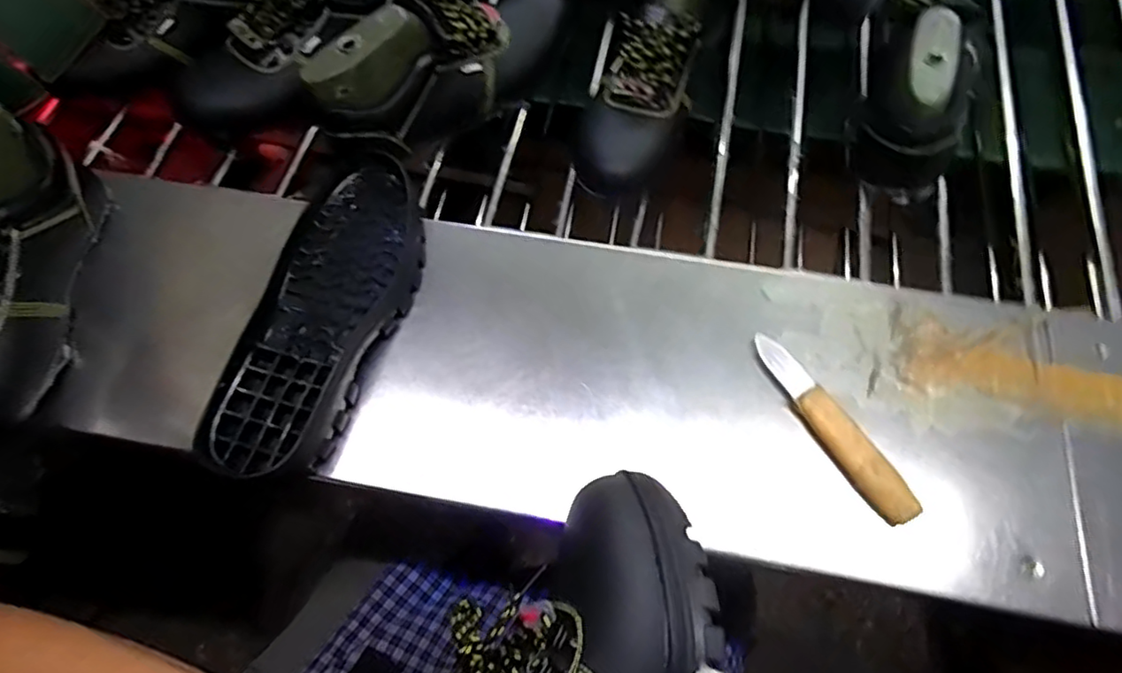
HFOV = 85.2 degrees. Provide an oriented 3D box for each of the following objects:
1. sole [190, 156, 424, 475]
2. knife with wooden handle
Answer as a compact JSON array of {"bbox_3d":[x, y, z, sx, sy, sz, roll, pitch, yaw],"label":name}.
[{"bbox_3d":[-0.183,-0.022,0.495,0.107,0.048,0.294,10,71,7],"label":"sole"},{"bbox_3d":[0.199,0.065,0.453,0.027,0.024,0.159,-29,70,-8],"label":"knife with wooden handle"}]

